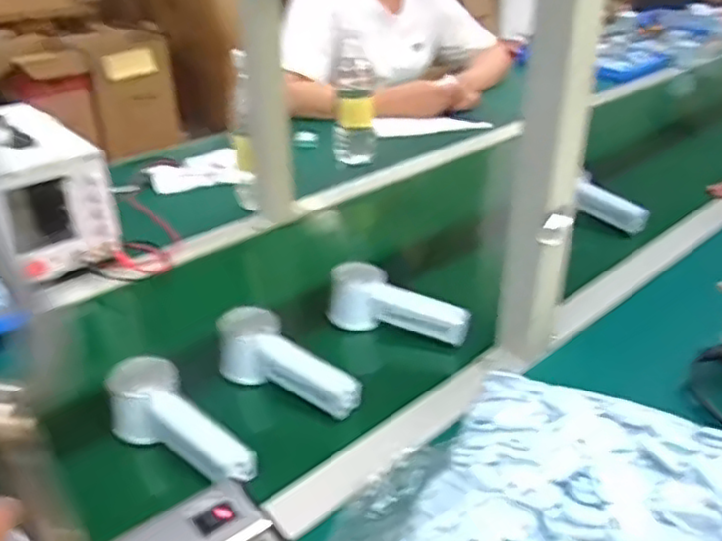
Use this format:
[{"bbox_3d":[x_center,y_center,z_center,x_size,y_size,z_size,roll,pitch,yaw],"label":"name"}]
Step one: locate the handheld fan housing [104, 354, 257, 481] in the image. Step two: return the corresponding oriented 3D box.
[{"bbox_3d":[-0.154,0.129,0.558,0.147,0.054,0.058,25,38,37],"label":"handheld fan housing"}]

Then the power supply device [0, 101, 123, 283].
[{"bbox_3d":[-0.421,-0.110,0.875,0.126,0.141,0.246,-20,35,-31],"label":"power supply device"}]

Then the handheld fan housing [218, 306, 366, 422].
[{"bbox_3d":[-0.065,0.084,0.636,0.147,0.058,0.052,15,33,25],"label":"handheld fan housing"}]

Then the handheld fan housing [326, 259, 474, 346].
[{"bbox_3d":[0.042,0.037,0.738,0.157,0.057,0.050,10,31,18],"label":"handheld fan housing"}]

